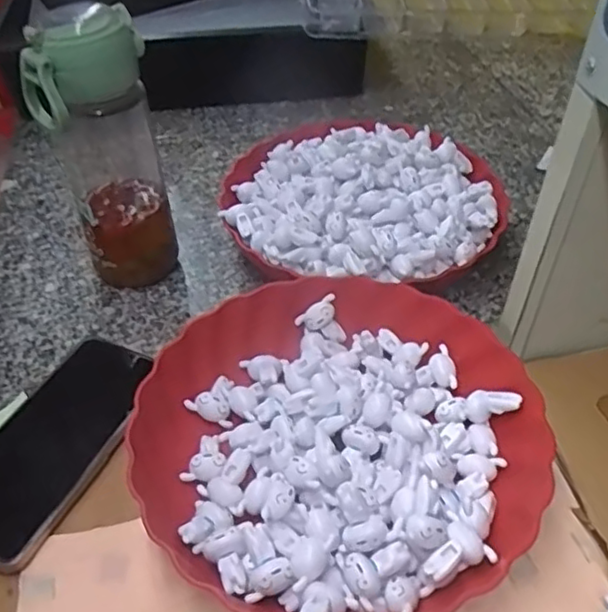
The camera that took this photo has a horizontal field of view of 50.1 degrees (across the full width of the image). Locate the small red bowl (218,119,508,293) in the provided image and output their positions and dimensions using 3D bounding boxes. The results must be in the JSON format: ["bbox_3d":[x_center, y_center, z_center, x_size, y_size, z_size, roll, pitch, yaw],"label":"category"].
[{"bbox_3d":[0.050,-0.092,0.575,0.237,0.064,0.218,-2,45,2],"label":"small red bowl"}]

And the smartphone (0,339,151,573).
[{"bbox_3d":[-0.159,0.086,0.423,0.087,0.015,0.160,16,50,19],"label":"smartphone"}]

